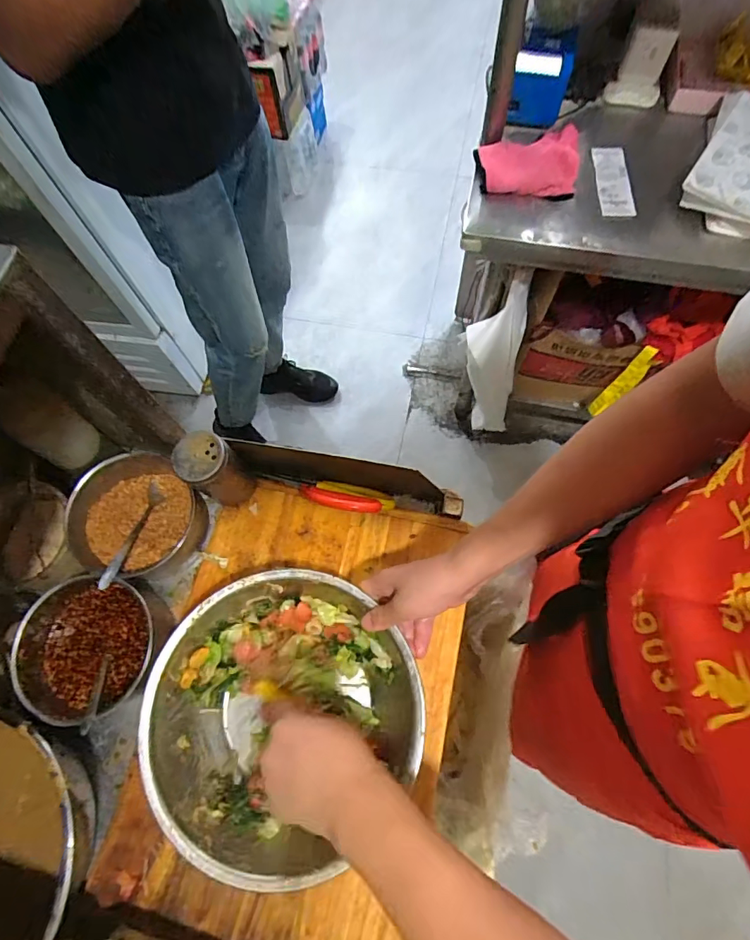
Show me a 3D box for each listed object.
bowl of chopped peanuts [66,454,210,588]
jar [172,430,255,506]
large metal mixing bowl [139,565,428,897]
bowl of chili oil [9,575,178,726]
[{"bbox_3d":[-0.293,0.061,0.604,0.144,0.087,0.138,-1,69,2],"label":"bowl of chopped peanuts"},{"bbox_3d":[-0.195,0.002,0.599,0.065,0.117,0.064,42,76,16],"label":"jar"},{"bbox_3d":[-0.095,0.248,0.512,0.247,0.096,0.259,-1,69,2],"label":"large metal mixing bowl"},{"bbox_3d":[-0.320,0.201,0.551,0.137,0.084,0.144,-1,69,2],"label":"bowl of chili oil"}]

